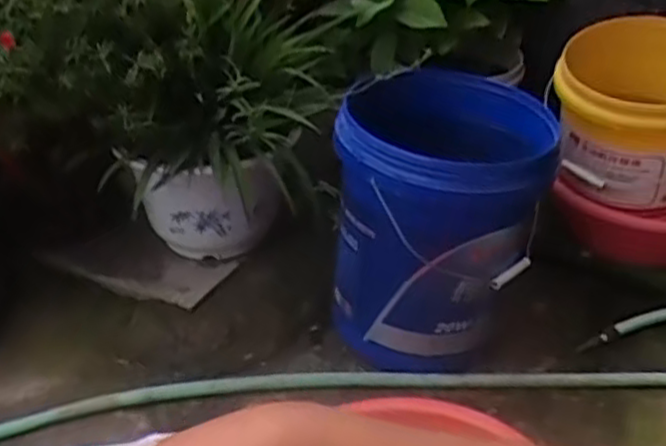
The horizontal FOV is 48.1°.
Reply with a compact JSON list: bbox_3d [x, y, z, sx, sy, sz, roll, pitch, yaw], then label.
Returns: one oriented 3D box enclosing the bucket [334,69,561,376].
[{"bbox_3d":[0.160,-0.006,1.111,0.289,0.355,0.297,3,32,-2],"label":"bucket"}]

